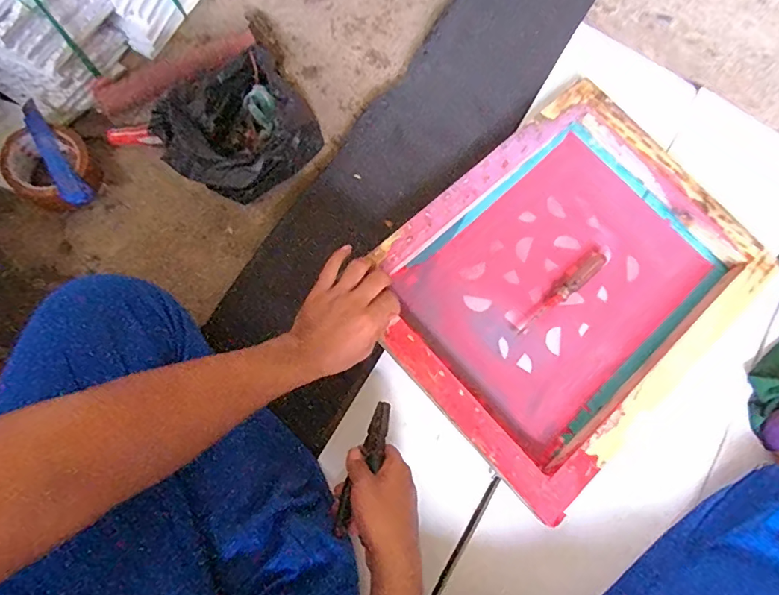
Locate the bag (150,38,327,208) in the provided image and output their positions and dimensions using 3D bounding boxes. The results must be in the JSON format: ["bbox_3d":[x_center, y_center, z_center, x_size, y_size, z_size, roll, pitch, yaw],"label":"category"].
[{"bbox_3d":[-0.189,-0.219,0.626,0.140,0.104,0.202,41,78,8],"label":"bag"}]

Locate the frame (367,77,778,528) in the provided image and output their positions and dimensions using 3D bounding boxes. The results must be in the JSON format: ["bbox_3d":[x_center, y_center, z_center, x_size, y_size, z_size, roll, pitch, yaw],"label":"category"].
[{"bbox_3d":[0.221,-0.022,0.625,0.455,0.050,0.364,-42,81,-11],"label":"frame"}]

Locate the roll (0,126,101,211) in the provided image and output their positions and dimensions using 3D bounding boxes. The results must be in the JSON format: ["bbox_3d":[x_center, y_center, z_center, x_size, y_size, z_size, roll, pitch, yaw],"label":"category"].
[{"bbox_3d":[-0.439,-0.168,0.627,0.101,0.068,0.089,-41,81,-11],"label":"roll"}]

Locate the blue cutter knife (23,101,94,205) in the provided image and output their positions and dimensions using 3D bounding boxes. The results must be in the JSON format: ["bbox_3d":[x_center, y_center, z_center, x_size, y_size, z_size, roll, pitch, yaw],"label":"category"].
[{"bbox_3d":[-0.441,-0.187,0.628,0.033,0.024,0.133,-20,115,-7],"label":"blue cutter knife"}]

